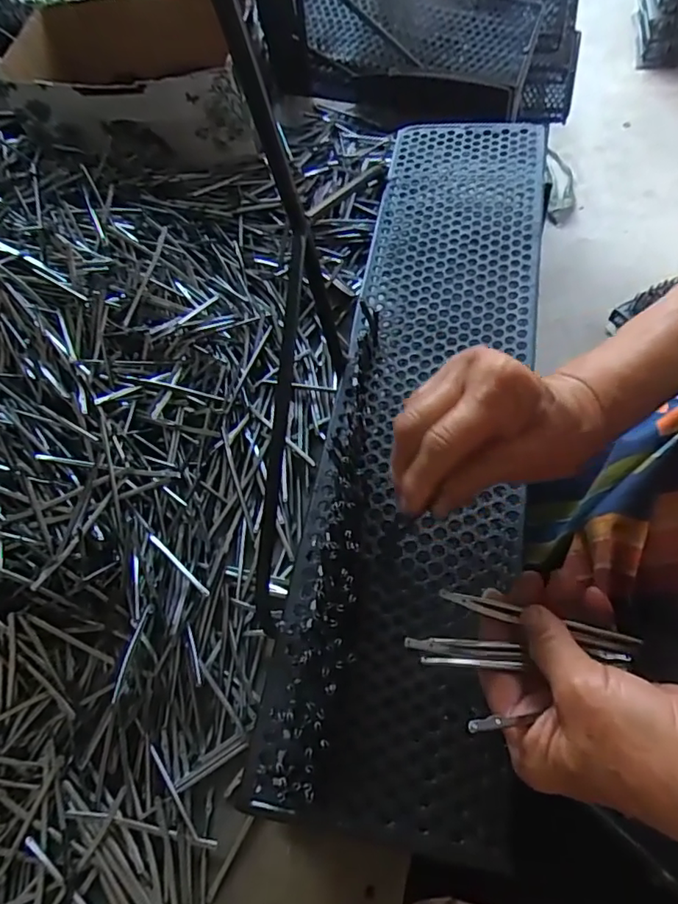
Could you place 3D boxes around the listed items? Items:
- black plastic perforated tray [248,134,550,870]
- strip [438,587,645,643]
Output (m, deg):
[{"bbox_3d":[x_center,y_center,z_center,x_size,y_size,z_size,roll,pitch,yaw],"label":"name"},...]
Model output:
[{"bbox_3d":[0.068,-0.066,0.421,0.151,0.027,0.592,10,64,6],"label":"black plastic perforated tray"},{"bbox_3d":[0.106,0.088,0.291,0.106,0.004,0.005,12,64,5],"label":"strip"}]

